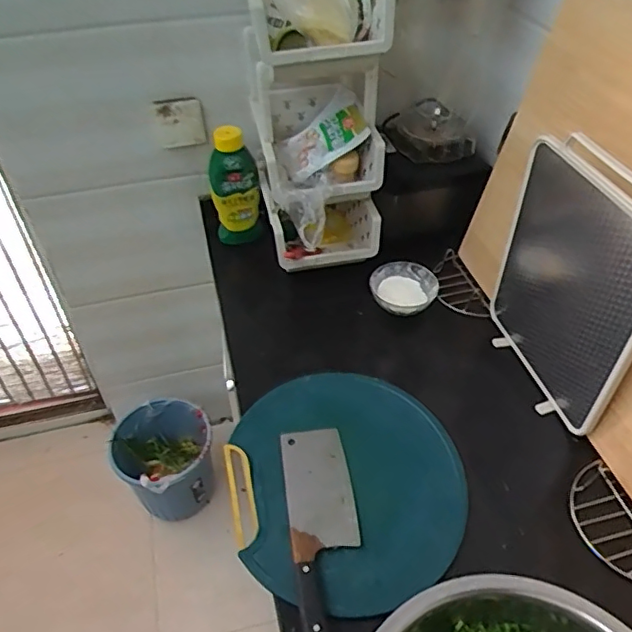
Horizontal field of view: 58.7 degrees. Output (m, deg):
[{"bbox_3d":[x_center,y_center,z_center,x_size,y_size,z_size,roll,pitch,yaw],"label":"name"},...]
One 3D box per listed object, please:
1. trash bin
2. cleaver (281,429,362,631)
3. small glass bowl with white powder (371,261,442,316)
[{"bbox_3d":[-0.386,0.403,1.484,0.245,0.266,0.245,-14,46,-13],"label":"trash bin"},{"bbox_3d":[0.010,0.267,0.733,0.088,0.023,0.276,-6,44,-5],"label":"cleaver"},{"bbox_3d":[0.161,-0.045,1.031,0.117,0.049,0.113,-1,44,1],"label":"small glass bowl with white powder"}]

